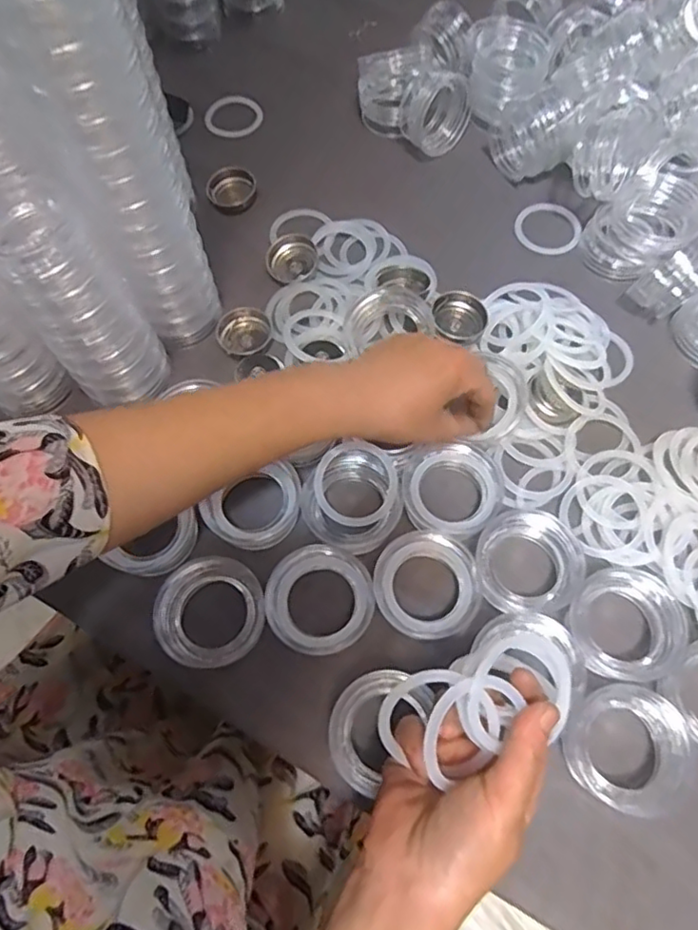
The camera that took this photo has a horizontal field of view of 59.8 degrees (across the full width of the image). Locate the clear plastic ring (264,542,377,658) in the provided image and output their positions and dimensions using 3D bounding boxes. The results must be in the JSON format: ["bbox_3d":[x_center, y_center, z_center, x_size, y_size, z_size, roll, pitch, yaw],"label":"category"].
[{"bbox_3d":[-0.019,0.087,0.396,0.068,0.023,0.068,-1,66,1],"label":"clear plastic ring"}]

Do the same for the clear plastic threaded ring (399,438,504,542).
[{"bbox_3d":[0.070,0.017,0.423,0.069,0.022,0.067,-4,66,0],"label":"clear plastic threaded ring"}]

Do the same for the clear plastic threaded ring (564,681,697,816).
[{"bbox_3d":[0.170,0.171,0.367,0.068,0.016,0.069,-1,66,1],"label":"clear plastic threaded ring"}]

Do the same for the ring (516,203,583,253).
[{"bbox_3d":[0.179,-0.216,0.549,0.058,0.007,0.061,-1,66,1],"label":"ring"}]

